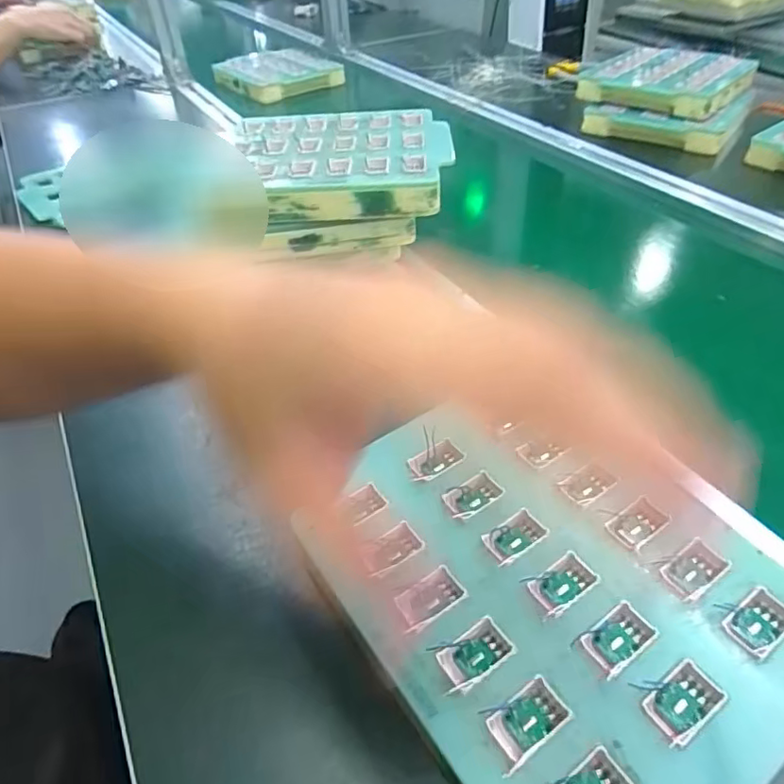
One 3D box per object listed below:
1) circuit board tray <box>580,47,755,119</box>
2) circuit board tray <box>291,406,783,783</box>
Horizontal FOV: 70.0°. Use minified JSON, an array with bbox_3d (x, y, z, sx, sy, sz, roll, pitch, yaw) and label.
[{"bbox_3d":[0.374,-0.429,0.764,0.183,0.033,0.173,31,54,31],"label":"circuit board tray"},{"bbox_3d":[0.069,0.089,0.273,0.175,0.012,0.214,-28,49,-23],"label":"circuit board tray"}]

